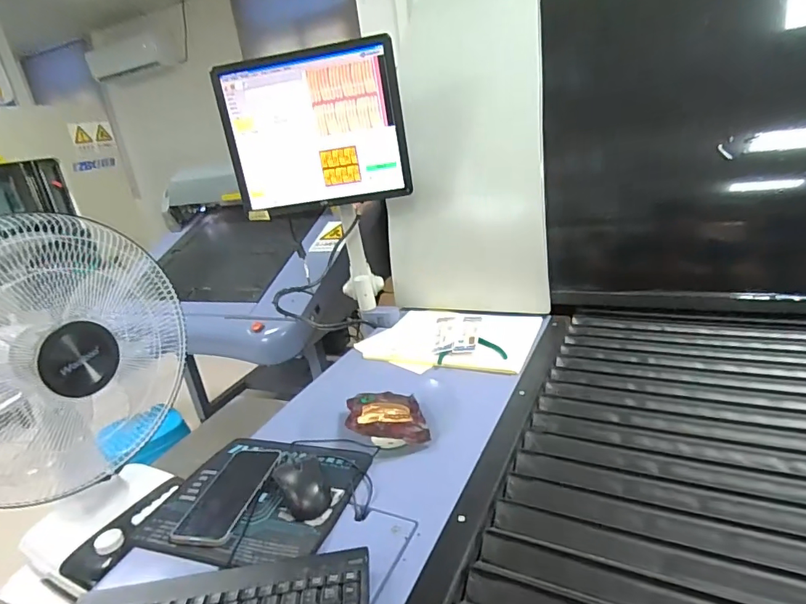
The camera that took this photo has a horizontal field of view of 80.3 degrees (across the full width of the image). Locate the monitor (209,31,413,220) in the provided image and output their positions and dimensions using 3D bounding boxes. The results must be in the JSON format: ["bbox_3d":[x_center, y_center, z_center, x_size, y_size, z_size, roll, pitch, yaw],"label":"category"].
[{"bbox_3d":[-0.182,-0.353,0.986,0.367,0.296,0.050,-5,20,8],"label":"monitor"}]

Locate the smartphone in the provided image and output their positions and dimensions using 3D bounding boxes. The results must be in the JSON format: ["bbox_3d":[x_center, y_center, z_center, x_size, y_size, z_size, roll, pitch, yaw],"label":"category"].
[{"bbox_3d":[-0.226,0.250,0.636,0.085,0.016,0.166,-1,23,15],"label":"smartphone"}]

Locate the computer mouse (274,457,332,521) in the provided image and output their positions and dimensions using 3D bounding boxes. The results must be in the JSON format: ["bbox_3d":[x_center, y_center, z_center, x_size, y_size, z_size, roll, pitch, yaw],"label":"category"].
[{"bbox_3d":[-0.129,0.232,0.615,0.057,0.035,0.105,-17,24,-23],"label":"computer mouse"}]

